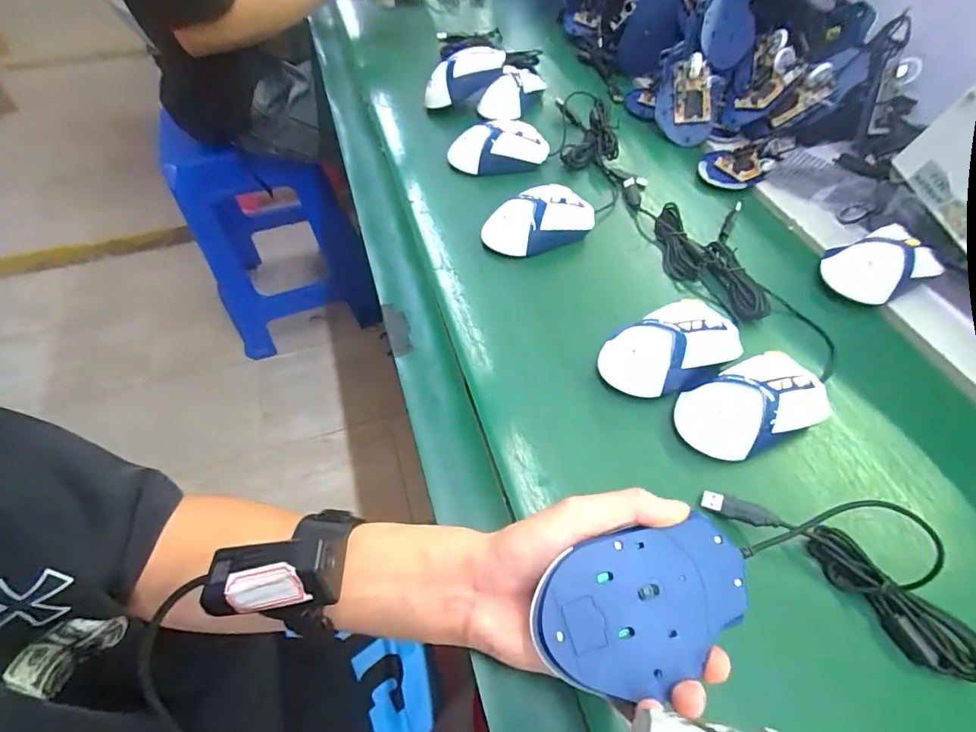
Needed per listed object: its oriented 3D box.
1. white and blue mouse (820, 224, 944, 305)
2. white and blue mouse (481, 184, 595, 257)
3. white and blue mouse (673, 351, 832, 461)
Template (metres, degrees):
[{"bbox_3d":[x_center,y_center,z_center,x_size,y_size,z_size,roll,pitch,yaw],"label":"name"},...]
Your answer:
[{"bbox_3d":[0.387,-0.103,0.458,0.104,0.050,0.072,-23,67,-17],"label":"white and blue mouse"},{"bbox_3d":[0.056,-0.152,0.490,0.124,0.043,0.063,-24,67,-18],"label":"white and blue mouse"},{"bbox_3d":[0.211,0.034,0.361,0.121,0.045,0.072,-19,66,-16],"label":"white and blue mouse"}]

